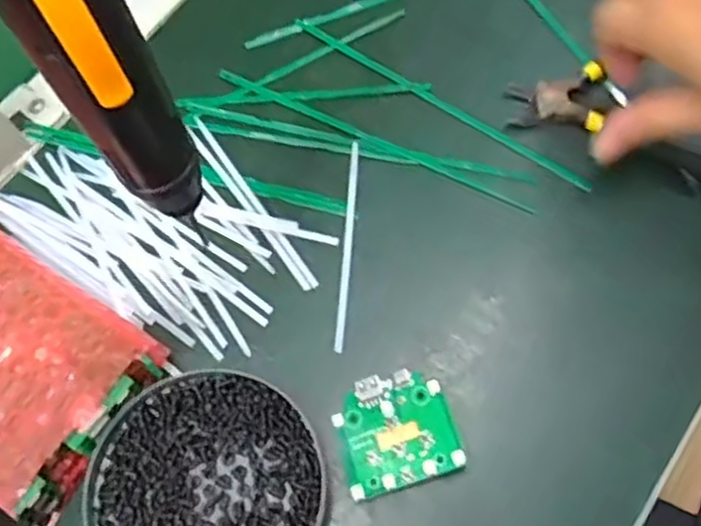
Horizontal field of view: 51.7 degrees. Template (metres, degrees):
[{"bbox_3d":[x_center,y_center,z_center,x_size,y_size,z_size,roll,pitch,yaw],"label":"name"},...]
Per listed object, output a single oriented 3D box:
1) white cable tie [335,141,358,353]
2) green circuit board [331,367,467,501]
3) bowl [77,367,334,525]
[{"bbox_3d":[-0.002,-0.012,0.406,0.005,0.004,0.125,3,68,4],"label":"white cable tie"},{"bbox_3d":[0.022,0.082,0.358,0.055,0.015,0.055,-14,67,-3],"label":"green circuit board"},{"bbox_3d":[-0.069,0.110,0.350,0.114,0.019,0.108,-1,67,3],"label":"bowl"}]

